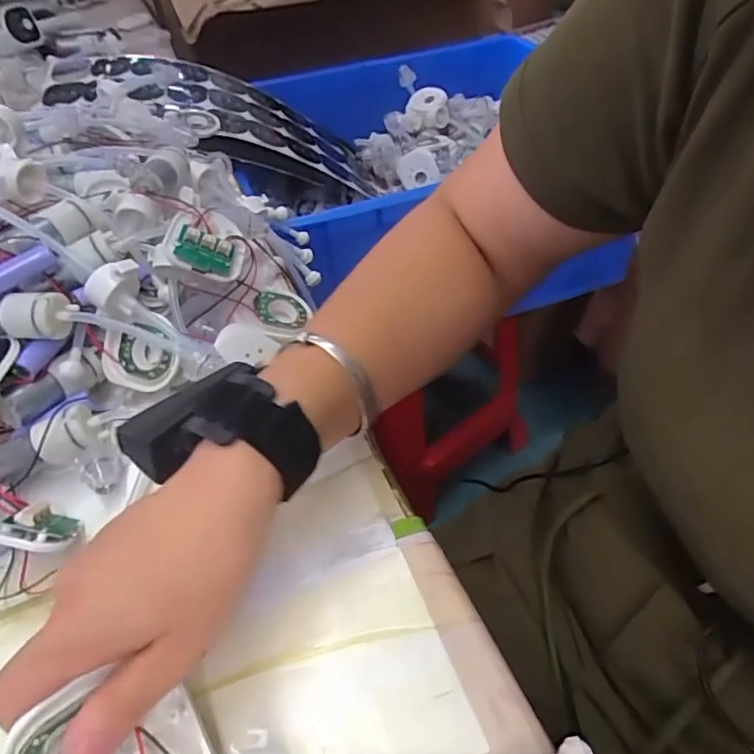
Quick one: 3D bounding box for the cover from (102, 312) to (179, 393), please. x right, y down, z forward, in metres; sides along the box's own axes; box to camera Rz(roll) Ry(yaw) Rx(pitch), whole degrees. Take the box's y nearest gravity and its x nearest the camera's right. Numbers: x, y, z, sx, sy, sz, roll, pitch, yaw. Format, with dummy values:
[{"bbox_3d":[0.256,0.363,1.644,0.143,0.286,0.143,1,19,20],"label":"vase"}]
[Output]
[{"bbox_3d":[-0.143,-0.015,0.339,0.057,0.045,0.013,0,6,21],"label":"cover"}]

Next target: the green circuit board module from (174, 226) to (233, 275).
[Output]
[{"bbox_3d":[-0.110,-0.080,0.355,0.034,0.007,0.025,22,70,-24],"label":"green circuit board module"}]

